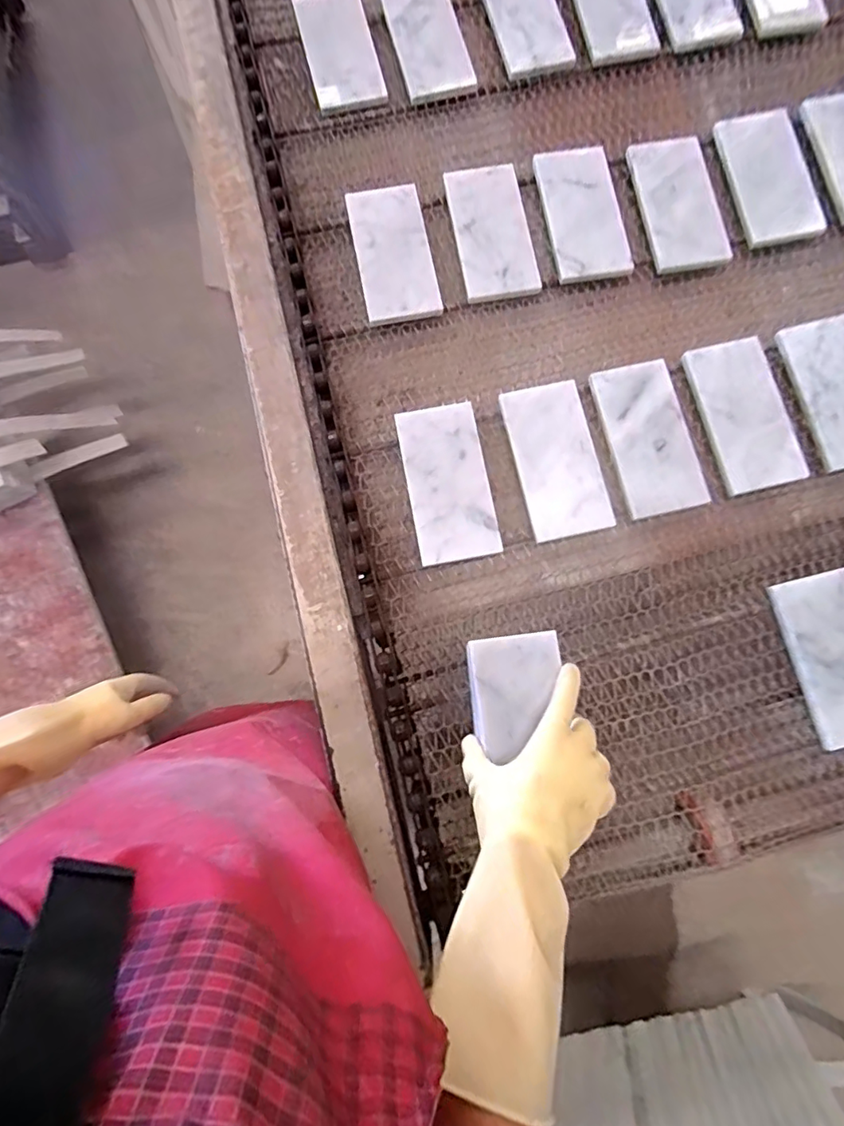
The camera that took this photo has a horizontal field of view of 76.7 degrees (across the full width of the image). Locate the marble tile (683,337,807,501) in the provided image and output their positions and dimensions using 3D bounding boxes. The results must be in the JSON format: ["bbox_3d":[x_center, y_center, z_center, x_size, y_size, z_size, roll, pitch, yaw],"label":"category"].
[{"bbox_3d":[0.330,-0.154,0.541,0.084,0.009,0.158,-13,79,-2],"label":"marble tile"}]

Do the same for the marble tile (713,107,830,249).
[{"bbox_3d":[0.393,-0.440,0.607,0.089,0.015,0.167,-11,78,-1],"label":"marble tile"}]

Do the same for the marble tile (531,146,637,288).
[{"bbox_3d":[0.177,-0.387,0.592,0.080,0.016,0.160,-9,78,-1],"label":"marble tile"}]

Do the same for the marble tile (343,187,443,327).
[{"bbox_3d":[-0.032,-0.337,0.578,0.080,0.014,0.162,-11,75,1],"label":"marble tile"}]

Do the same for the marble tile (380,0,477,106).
[{"bbox_3d":[0.006,-0.633,0.642,0.083,0.009,0.167,-13,78,-2],"label":"marble tile"}]

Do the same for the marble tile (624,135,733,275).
[{"bbox_3d":[0.284,-0.407,0.594,0.081,0.014,0.166,-9,78,-1],"label":"marble tile"}]

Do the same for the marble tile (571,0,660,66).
[{"bbox_3d":[0.233,-0.694,0.657,0.093,0.017,0.165,-6,78,-1],"label":"marble tile"}]

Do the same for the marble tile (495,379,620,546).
[{"bbox_3d":[0.133,-0.104,0.527,0.080,0.007,0.155,-13,79,-2],"label":"marble tile"}]

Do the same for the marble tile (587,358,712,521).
[{"bbox_3d":[0.229,-0.126,0.538,0.085,0.011,0.157,-11,79,-2],"label":"marble tile"}]

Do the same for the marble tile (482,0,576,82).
[{"bbox_3d":[0.126,-0.670,0.651,0.085,0.013,0.181,-12,77,3],"label":"marble tile"}]

